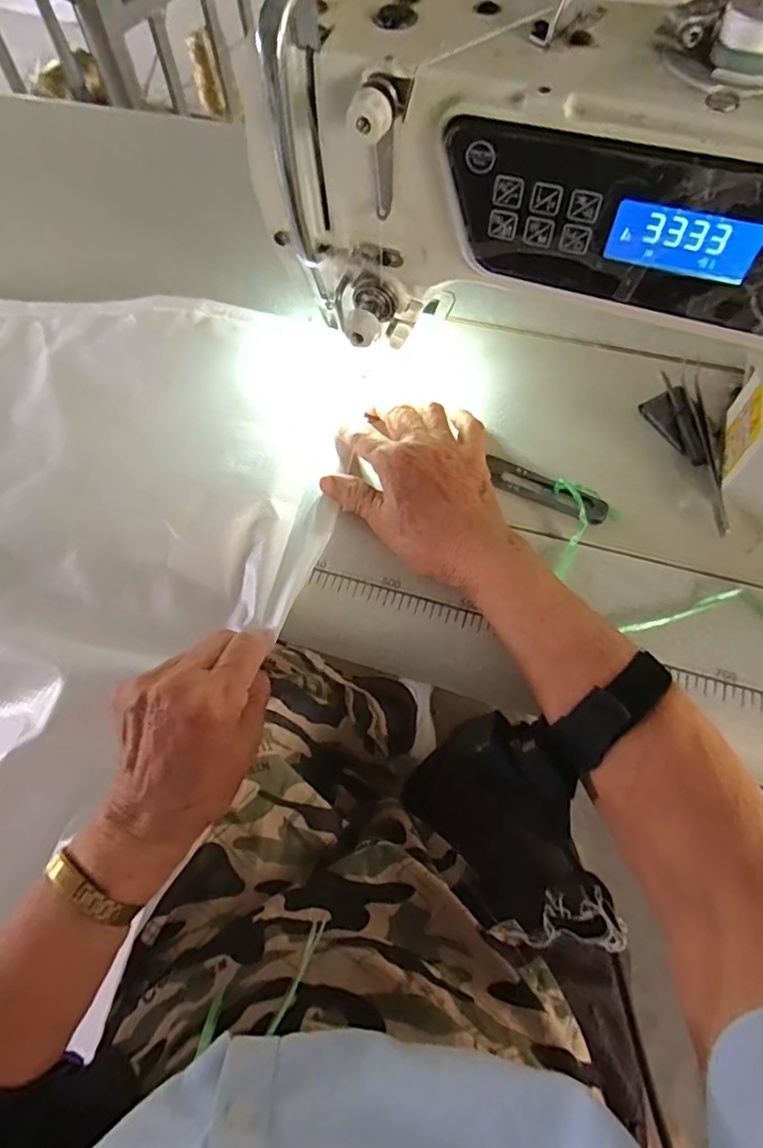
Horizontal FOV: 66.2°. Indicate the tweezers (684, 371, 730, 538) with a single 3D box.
[{"bbox_3d":[0.219,-0.084,0.396,0.011,0.012,0.127,2,63,3],"label":"tweezers"}]

